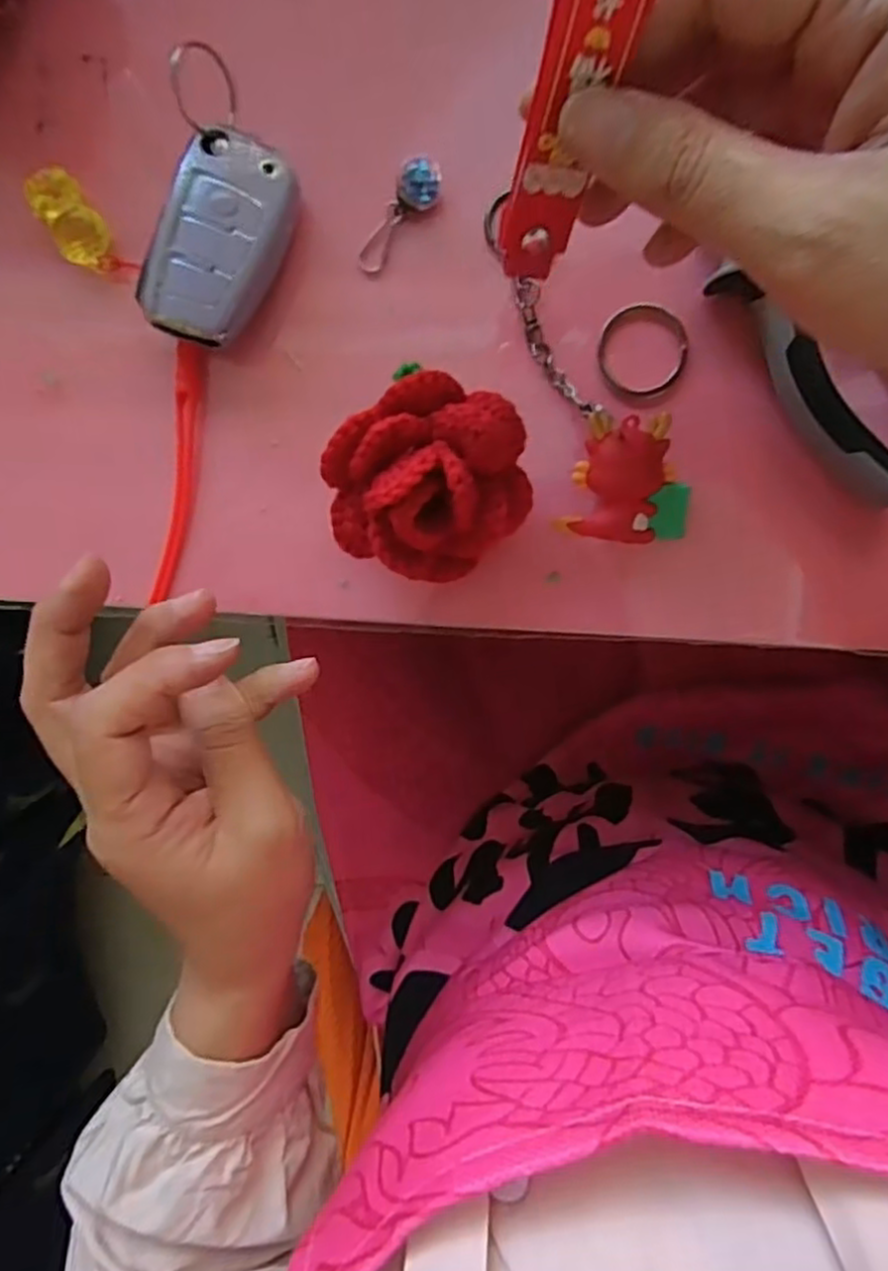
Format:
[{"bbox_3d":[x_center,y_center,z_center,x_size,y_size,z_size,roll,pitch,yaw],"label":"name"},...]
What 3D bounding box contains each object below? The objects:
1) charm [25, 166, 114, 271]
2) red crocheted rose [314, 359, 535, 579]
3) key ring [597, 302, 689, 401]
[{"bbox_3d":[-0.129,-0.143,0.249,0.017,0.006,0.034,-35,96,7],"label":"charm"},{"bbox_3d":[-0.004,-0.051,0.242,0.066,0.049,0.058,-42,95,8],"label":"red crocheted rose"},{"bbox_3d":[0.070,-0.100,0.254,0.031,0.004,0.032,0,99,3],"label":"key ring"}]

